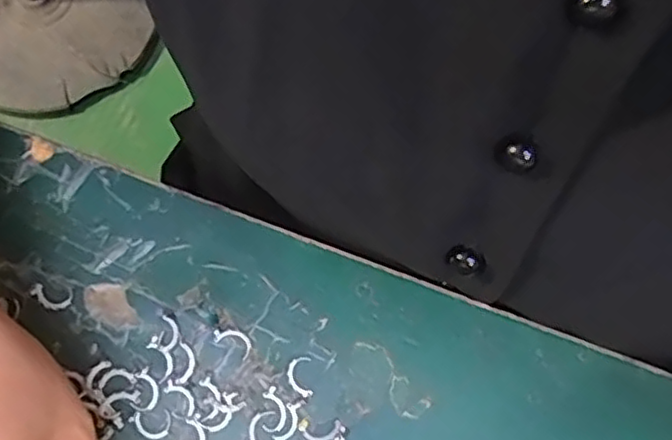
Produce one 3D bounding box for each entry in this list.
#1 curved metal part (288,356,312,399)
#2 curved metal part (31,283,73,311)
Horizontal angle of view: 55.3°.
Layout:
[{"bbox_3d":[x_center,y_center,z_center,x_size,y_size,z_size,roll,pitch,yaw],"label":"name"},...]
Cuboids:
[{"bbox_3d":[-0.013,0.054,0.223,0.008,0.004,0.015,-3,75,-2],"label":"curved metal part"},{"bbox_3d":[-0.101,0.027,0.228,0.014,0.004,0.009,8,75,1],"label":"curved metal part"}]

